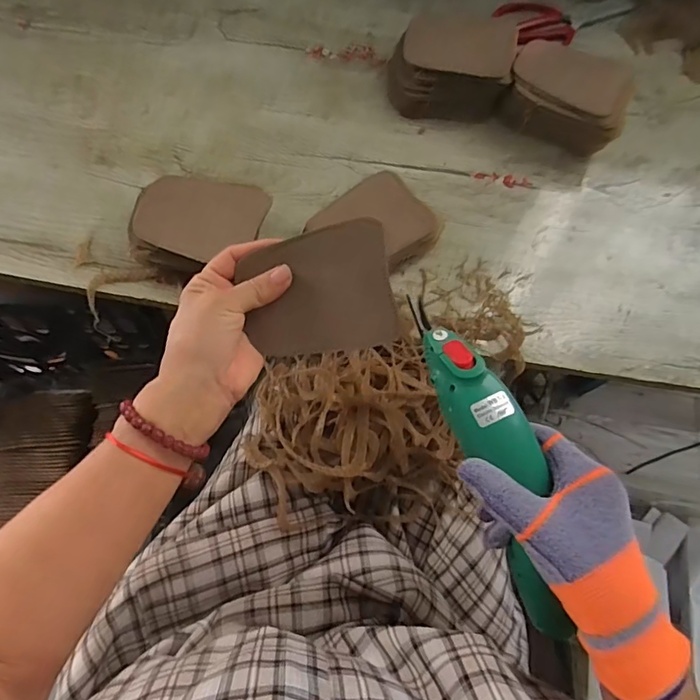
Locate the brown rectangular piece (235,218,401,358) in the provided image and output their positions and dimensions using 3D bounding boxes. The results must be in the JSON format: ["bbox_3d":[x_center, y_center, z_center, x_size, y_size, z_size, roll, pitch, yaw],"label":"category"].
[{"bbox_3d":[-0.024,-0.040,0.352,0.108,0.006,0.085,-10,98,17],"label":"brown rectangular piece"}]

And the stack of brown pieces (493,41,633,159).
[{"bbox_3d":[0.246,-0.287,0.561,0.130,0.054,0.105,28,71,8],"label":"stack of brown pieces"}]

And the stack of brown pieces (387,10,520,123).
[{"bbox_3d":[0.116,-0.330,0.572,0.137,0.056,0.115,10,69,1],"label":"stack of brown pieces"}]

